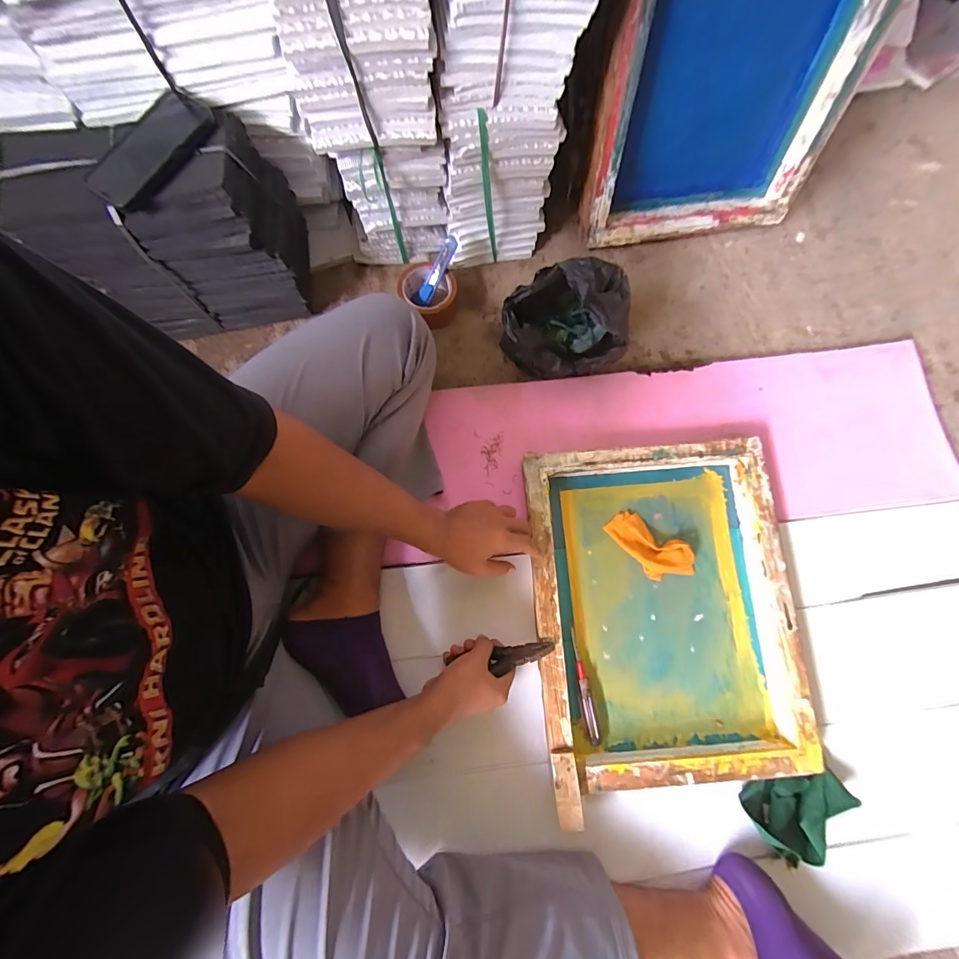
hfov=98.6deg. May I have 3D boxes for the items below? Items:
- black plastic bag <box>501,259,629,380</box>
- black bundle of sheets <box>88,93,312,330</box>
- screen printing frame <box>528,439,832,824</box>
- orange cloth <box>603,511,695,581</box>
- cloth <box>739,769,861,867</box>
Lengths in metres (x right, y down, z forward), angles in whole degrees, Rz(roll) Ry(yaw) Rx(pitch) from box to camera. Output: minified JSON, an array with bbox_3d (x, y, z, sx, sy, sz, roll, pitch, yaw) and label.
[{"bbox_3d":[0.126,-0.238,0.641,0.178,0.150,0.130,2,79,0],"label":"black plastic bag"},{"bbox_3d":[-0.377,-0.379,0.625,0.186,0.228,0.172,-9,79,-2],"label":"black bundle of sheets"},{"bbox_3d":[0.257,0.177,0.594,0.349,0.058,0.448,-4,77,1],"label":"screen printing frame"},{"bbox_3d":[0.265,0.102,0.631,0.074,0.032,0.137,-39,79,-7],"label":"orange cloth"},{"bbox_3d":[0.437,0.453,0.554,0.146,0.037,0.101,-12,77,-1],"label":"cloth"}]

